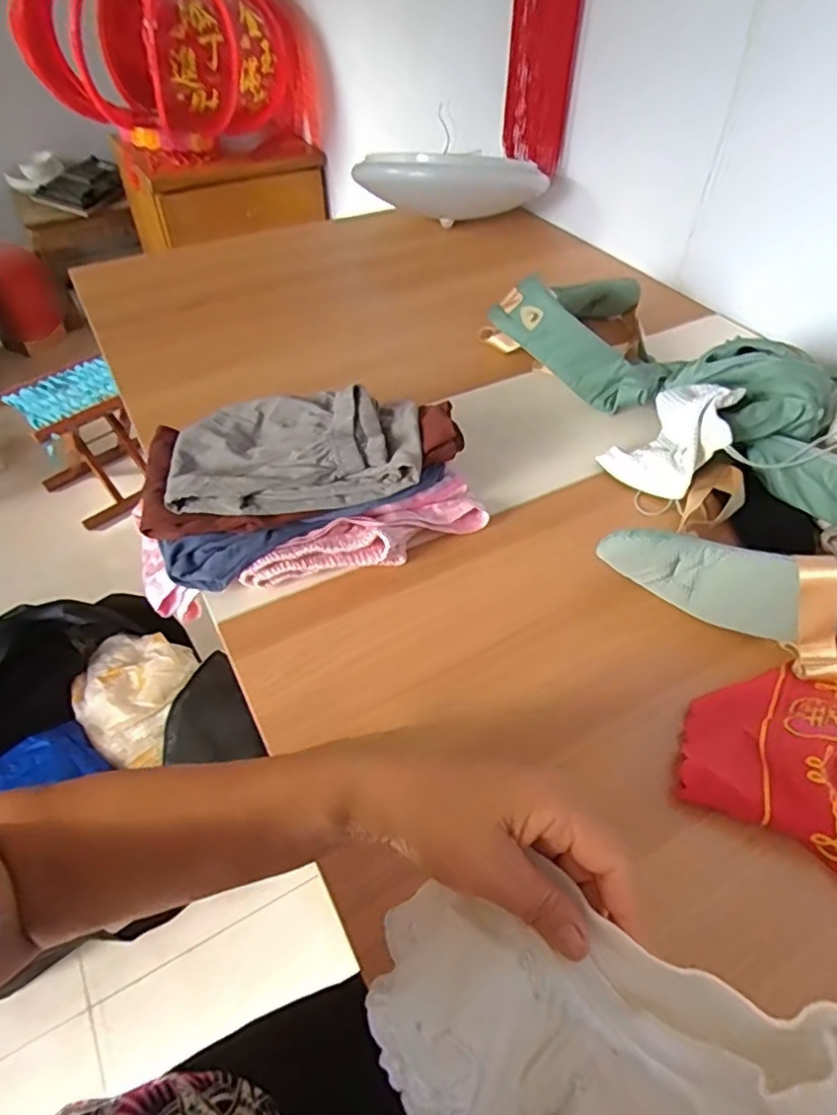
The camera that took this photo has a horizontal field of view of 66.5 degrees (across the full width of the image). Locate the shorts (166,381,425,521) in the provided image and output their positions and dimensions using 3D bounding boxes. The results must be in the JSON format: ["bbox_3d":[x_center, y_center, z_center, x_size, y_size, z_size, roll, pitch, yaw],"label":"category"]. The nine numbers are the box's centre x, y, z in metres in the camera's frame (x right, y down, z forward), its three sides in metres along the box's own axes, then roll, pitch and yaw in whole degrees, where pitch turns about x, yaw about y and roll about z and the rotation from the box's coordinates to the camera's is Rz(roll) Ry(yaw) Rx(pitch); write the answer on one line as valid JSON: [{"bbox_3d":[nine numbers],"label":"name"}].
[{"bbox_3d":[-0.113,-0.101,0.598,0.225,0.032,0.149,-3,48,-3],"label":"shorts"}]

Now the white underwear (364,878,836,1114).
[{"bbox_3d":[0.084,0.209,0.256,0.230,0.076,0.083,4,45,28],"label":"white underwear"}]

